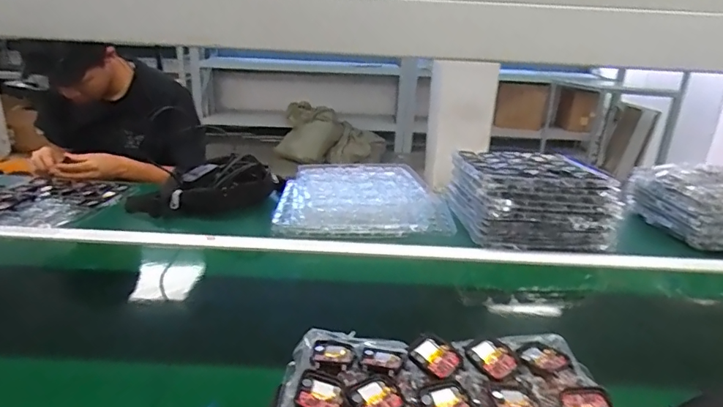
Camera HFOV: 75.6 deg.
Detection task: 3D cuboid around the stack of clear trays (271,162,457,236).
[{"bbox_3d":[-0.008,-0.018,1.040,0.354,0.051,0.349,-1,21,-9],"label":"stack of clear trays"}]

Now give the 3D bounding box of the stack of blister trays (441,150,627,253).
[{"bbox_3d":[0.342,-0.023,0.997,0.277,0.124,0.297,0,21,-6],"label":"stack of blister trays"}]

